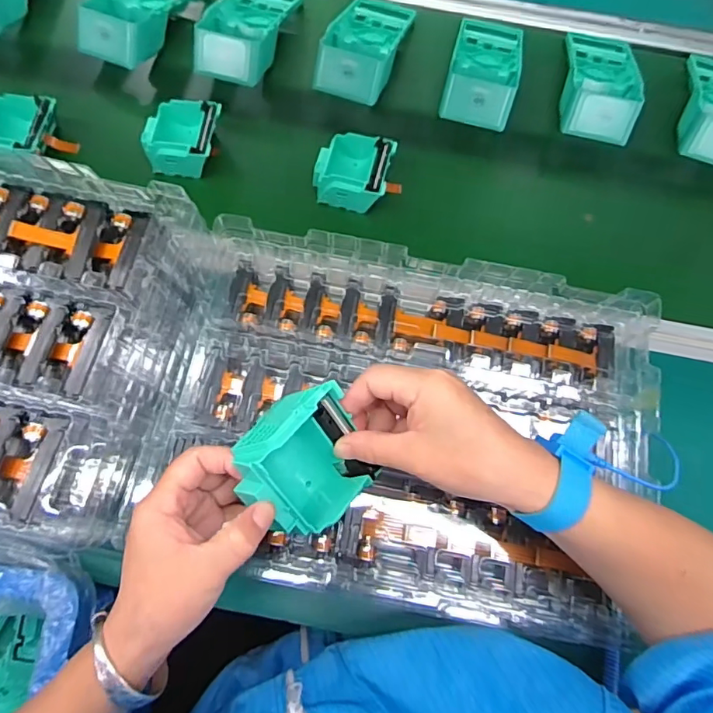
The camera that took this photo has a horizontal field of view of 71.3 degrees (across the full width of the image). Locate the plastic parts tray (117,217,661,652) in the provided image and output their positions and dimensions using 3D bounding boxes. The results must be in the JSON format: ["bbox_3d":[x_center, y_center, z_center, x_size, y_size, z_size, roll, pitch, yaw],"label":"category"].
[{"bbox_3d":[0.045,0.045,0.397,0.382,0.037,0.285,10,70,1],"label":"plastic parts tray"}]

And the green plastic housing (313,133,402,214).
[{"bbox_3d":[0.002,-0.198,0.540,0.093,0.037,0.077,15,70,3],"label":"green plastic housing"}]

